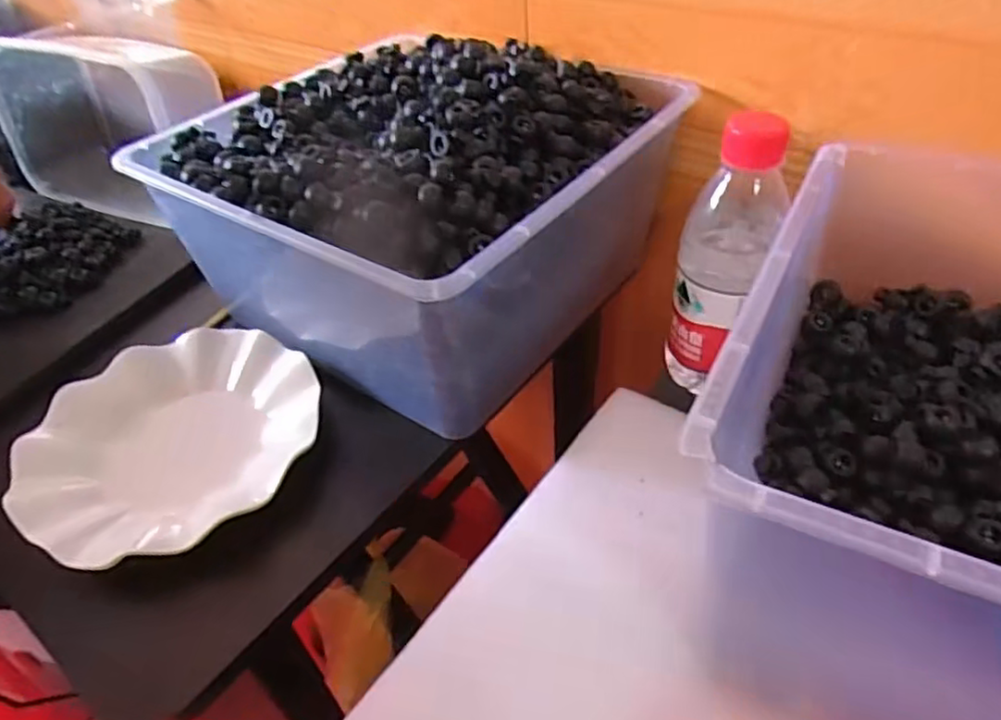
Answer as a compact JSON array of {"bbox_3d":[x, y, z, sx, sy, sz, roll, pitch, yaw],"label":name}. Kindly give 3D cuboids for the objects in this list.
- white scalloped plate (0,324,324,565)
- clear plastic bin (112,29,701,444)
[{"bbox_3d":[-0.210,0.048,0.432,0.183,0.025,0.176,-3,43,3],"label":"white scalloped plate"},{"bbox_3d":[-0.056,-0.126,0.491,0.293,0.152,0.282,25,51,28],"label":"clear plastic bin"}]

